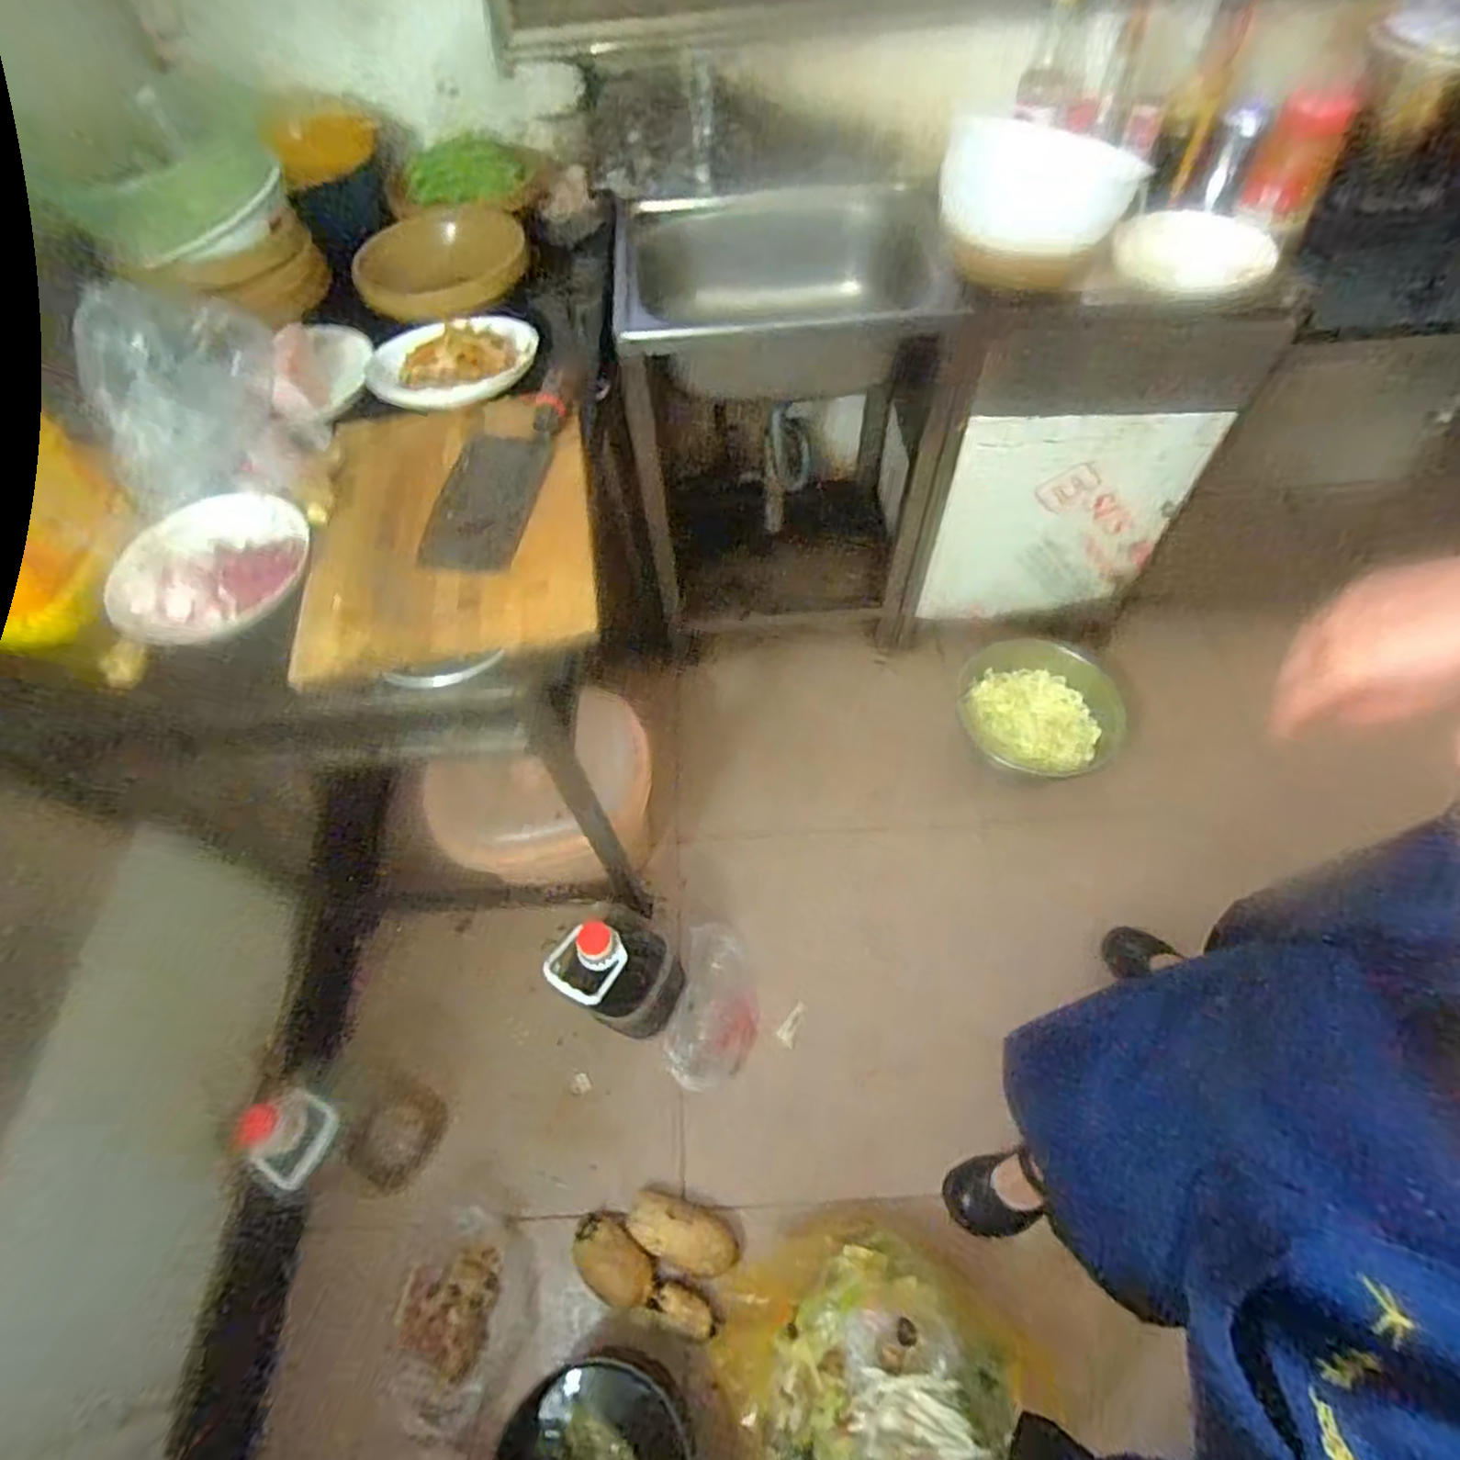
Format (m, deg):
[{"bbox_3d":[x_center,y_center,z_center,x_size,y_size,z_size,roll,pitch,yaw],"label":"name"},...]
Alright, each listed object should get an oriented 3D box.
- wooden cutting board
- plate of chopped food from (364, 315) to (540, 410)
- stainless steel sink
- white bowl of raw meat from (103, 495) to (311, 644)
[{"bbox_3d":[-0.285,-0.218,0.714,0.276,0.030,0.353,-9,59,-2],"label":"wooden cutting board"},{"bbox_3d":[-0.332,-0.444,0.834,0.188,0.031,0.196,-1,58,2],"label":"plate of chopped food"},{"bbox_3d":[0.074,-0.682,1.107,0.502,0.168,0.396,-5,58,0],"label":"stainless steel sink"},{"bbox_3d":[-0.500,-0.156,0.688,0.186,0.040,0.189,-5,54,7],"label":"white bowl of raw meat"}]

